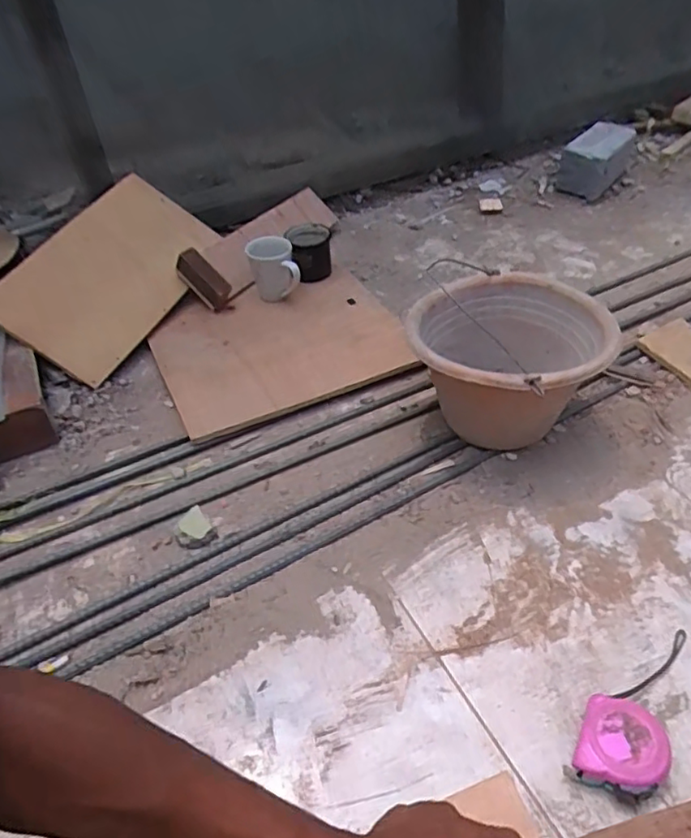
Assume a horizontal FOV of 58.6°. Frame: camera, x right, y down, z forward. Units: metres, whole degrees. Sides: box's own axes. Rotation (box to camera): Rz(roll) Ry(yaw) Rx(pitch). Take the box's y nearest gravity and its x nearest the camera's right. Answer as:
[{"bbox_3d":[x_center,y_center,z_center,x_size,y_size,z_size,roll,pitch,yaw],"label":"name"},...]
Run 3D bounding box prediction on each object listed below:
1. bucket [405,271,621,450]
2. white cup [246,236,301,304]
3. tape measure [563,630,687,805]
[{"bbox_3d":[0.215,-0.062,0.850,0.249,0.185,0.233,-2,45,2],"label":"bucket"},{"bbox_3d":[-0.129,-0.269,1.123,0.092,0.104,0.071,-6,45,-2],"label":"white cup"},{"bbox_3d":[0.283,0.270,0.602,0.071,0.048,0.194,23,51,24],"label":"tape measure"}]

